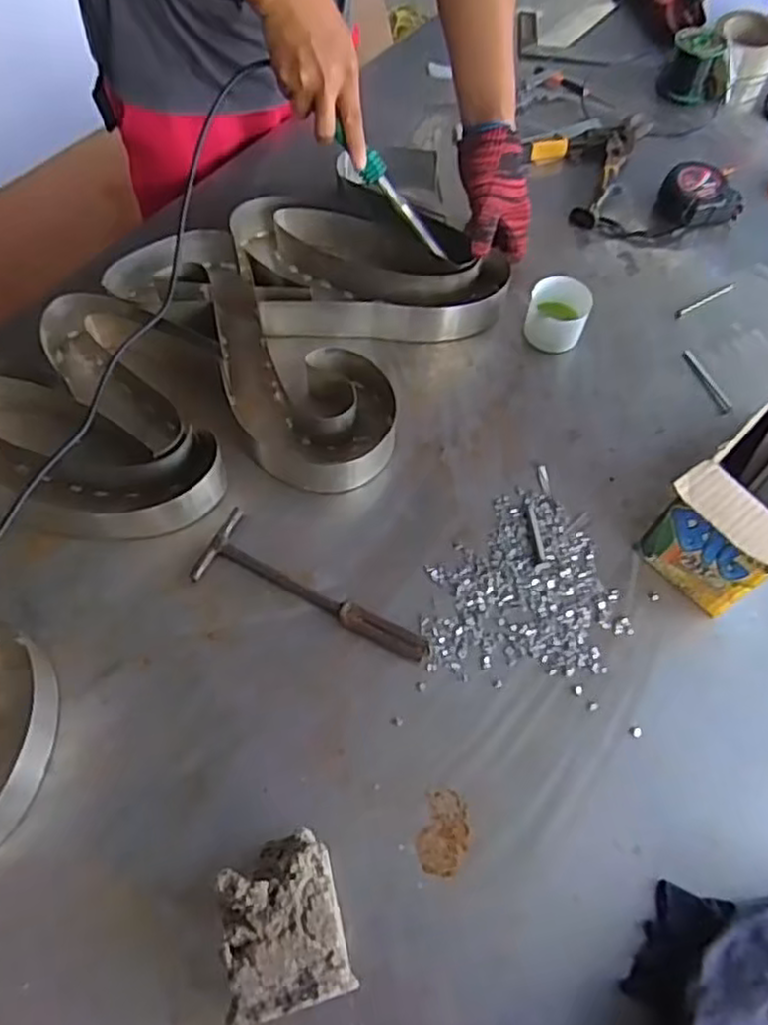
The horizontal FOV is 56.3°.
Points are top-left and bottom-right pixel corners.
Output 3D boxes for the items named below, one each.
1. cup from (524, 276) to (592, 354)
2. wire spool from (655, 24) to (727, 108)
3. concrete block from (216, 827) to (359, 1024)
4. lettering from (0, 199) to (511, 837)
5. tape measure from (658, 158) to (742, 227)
[{"bbox_3d":[0.192,-0.220,0.798,0.063,0.063,0.055,20,62,7],"label":"cup"},{"bbox_3d":[0.459,-0.660,1.057,0.089,0.065,0.085,4,60,0],"label":"wire spool"},{"bbox_3d":[-0.072,0.288,0.503,0.084,0.064,0.106,-13,63,-10],"label":"concrete block"},{"bbox_3d":[-0.262,-0.060,0.699,0.377,0.083,0.841,38,65,16],"label":"lettering"},{"bbox_3d":[0.396,-0.398,0.905,0.087,0.050,0.074,-9,62,-8],"label":"tape measure"}]

